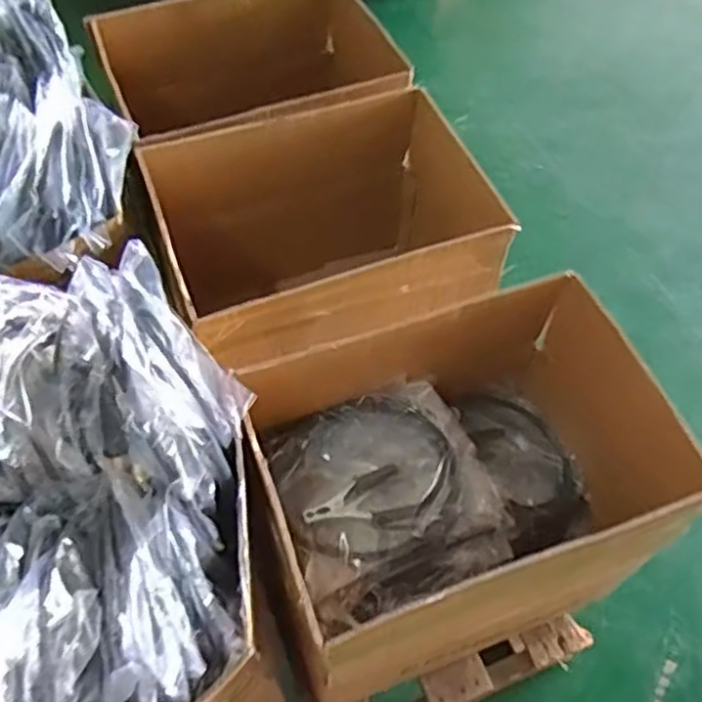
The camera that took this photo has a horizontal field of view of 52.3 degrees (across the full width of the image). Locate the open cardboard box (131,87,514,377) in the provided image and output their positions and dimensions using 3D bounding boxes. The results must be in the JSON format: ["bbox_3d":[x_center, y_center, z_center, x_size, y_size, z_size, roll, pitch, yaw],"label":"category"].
[{"bbox_3d":[-0.036,-0.155,1.158,0.498,0.301,0.368,-16,59,-13],"label":"open cardboard box"}]

